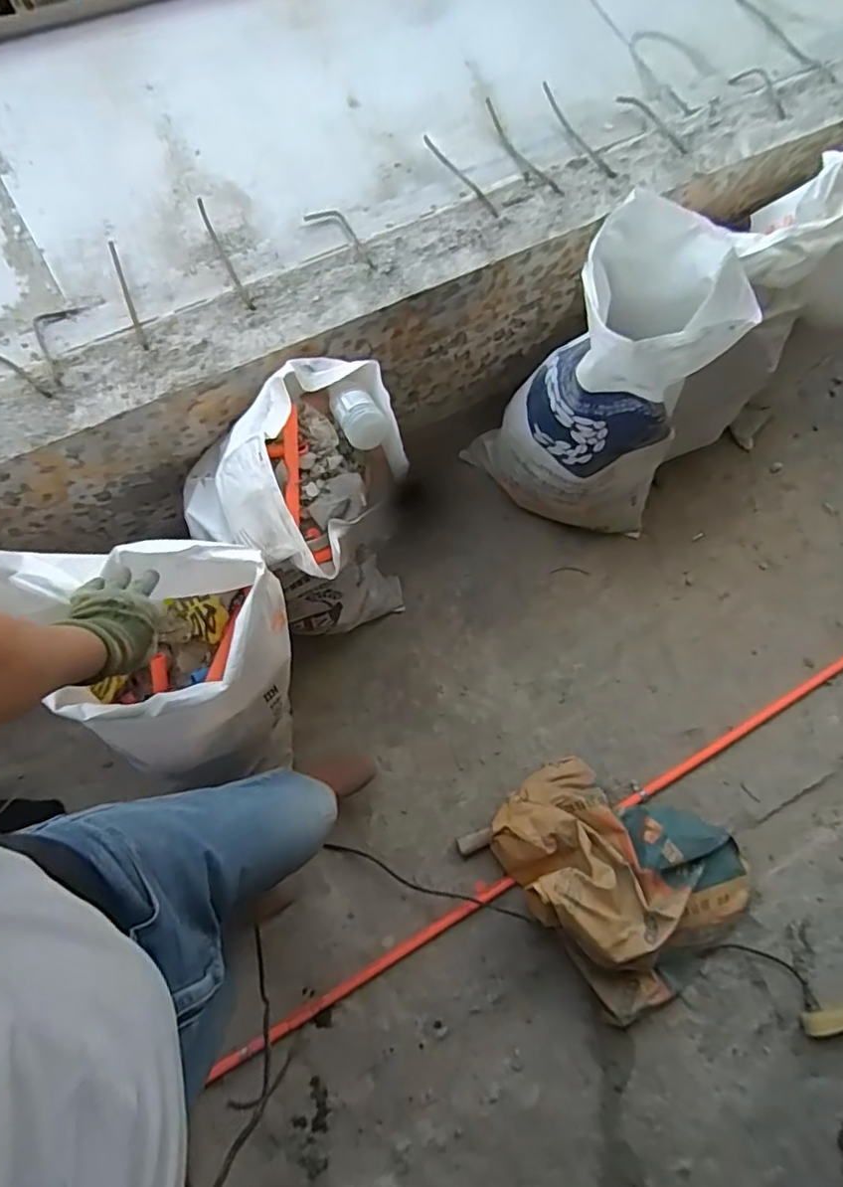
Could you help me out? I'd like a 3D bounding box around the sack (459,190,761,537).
[{"bbox_3d":[0.343,-0.359,1.155,0.318,0.627,0.358,-40,83,-15],"label":"sack"}]

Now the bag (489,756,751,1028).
[{"bbox_3d":[0.430,0.555,1.225,0.420,0.172,0.498,-35,82,-14],"label":"bag"}]

